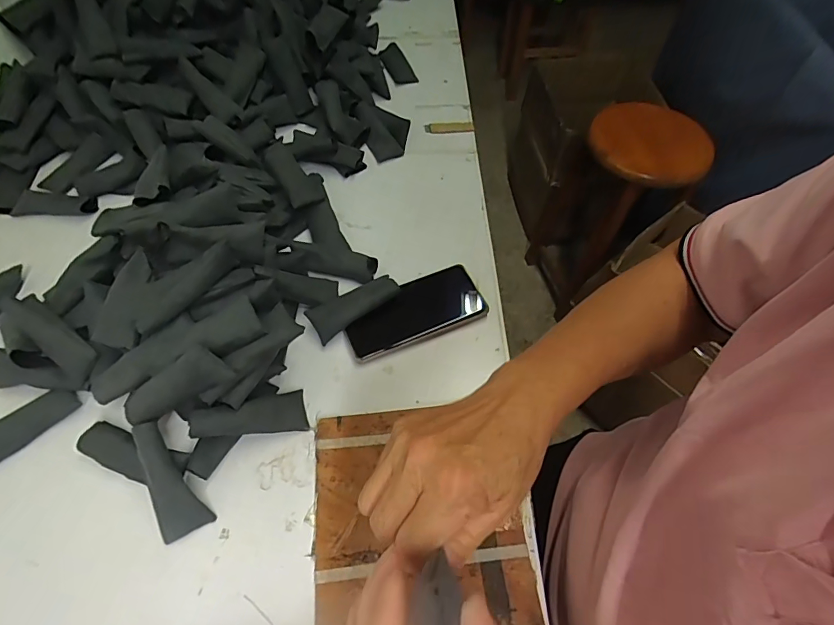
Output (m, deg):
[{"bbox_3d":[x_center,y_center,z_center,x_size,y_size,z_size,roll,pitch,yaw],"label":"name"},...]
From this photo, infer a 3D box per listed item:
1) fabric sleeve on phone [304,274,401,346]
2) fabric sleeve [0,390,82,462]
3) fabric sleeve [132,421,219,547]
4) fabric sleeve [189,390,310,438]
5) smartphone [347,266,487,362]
[{"bbox_3d":[-0.070,-0.008,0.500,0.100,0.024,0.040,-32,63,-18],"label":"fabric sleeve on phone"},{"bbox_3d":[-0.382,0.110,0.432,0.099,0.019,0.031,-40,66,-22],"label":"fabric sleeve"},{"bbox_3d":[-0.214,0.143,0.383,0.038,0.010,0.102,-22,96,-13],"label":"fabric sleeve"},{"bbox_3d":[-0.154,0.096,0.417,0.101,0.018,0.036,0,53,-33],"label":"fabric sleeve"},{"bbox_3d":[-0.003,-0.004,0.507,0.158,0.011,0.073,-18,59,-11],"label":"smartphone"}]

